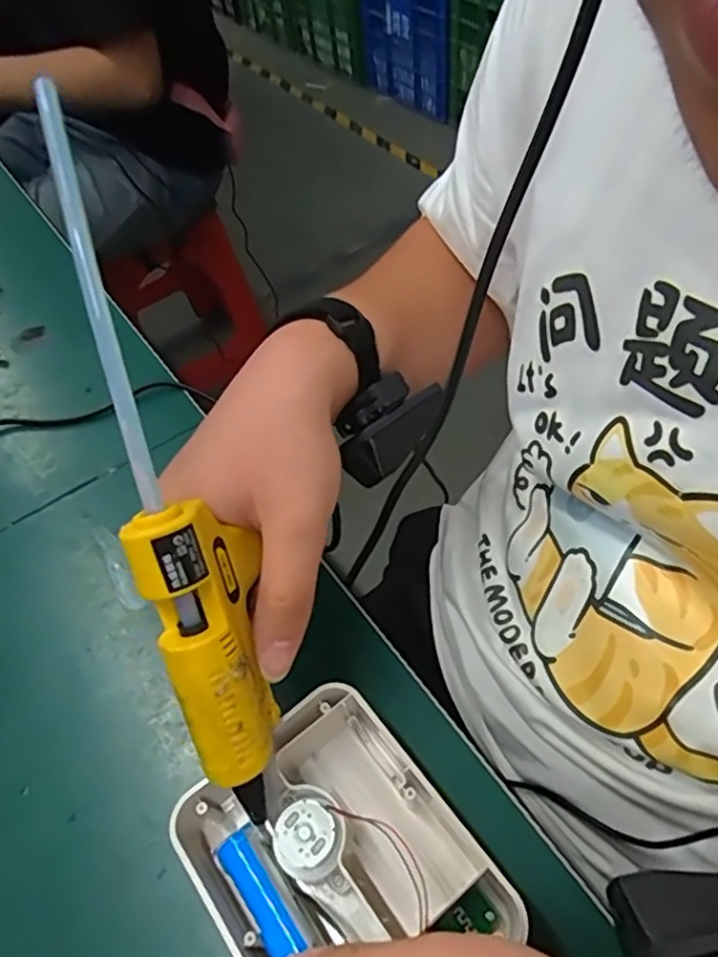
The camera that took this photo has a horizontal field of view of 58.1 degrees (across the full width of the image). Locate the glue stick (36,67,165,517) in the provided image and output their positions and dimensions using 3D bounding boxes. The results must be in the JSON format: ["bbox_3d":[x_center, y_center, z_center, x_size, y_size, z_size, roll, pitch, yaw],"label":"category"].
[{"bbox_3d":[-0.097,-0.064,0.240,0.007,0.011,0.155,-14,92,-5],"label":"glue stick"}]

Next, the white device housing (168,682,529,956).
[{"bbox_3d":[-0.008,0.162,0.276,0.103,0.044,0.120,-34,56,-19],"label":"white device housing"}]

